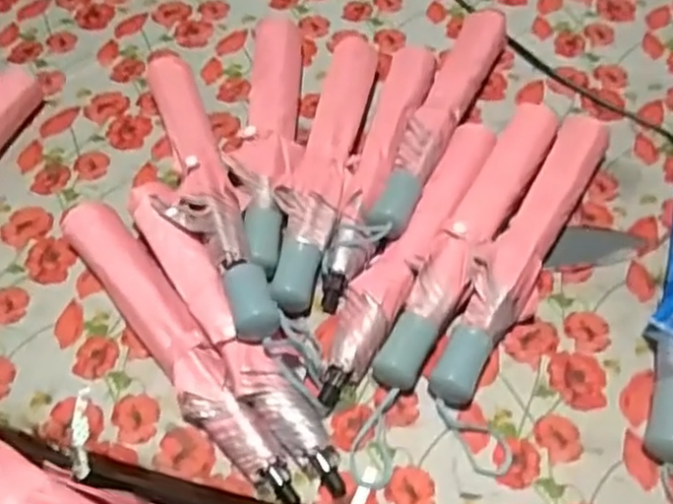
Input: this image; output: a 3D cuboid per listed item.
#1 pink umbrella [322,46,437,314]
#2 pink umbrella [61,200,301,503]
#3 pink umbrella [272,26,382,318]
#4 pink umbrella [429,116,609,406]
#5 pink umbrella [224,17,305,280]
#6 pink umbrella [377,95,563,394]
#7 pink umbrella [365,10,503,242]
[{"bbox_3d":[0.044,-0.092,0.685,0.046,0.036,0.328,13,56,11],"label":"pink umbrella"},{"bbox_3d":[-0.140,0.076,0.582,0.046,0.047,0.325,-33,60,-19],"label":"pink umbrella"},{"bbox_3d":[-0.010,-0.094,0.696,0.056,0.045,0.351,8,55,8],"label":"pink umbrella"},{"bbox_3d":[0.176,-0.008,0.633,0.056,0.046,0.339,24,59,18],"label":"pink umbrella"},{"bbox_3d":[-0.068,-0.119,0.714,0.066,0.046,0.342,3,55,5],"label":"pink umbrella"},{"bbox_3d":[0.127,-0.018,0.642,0.049,0.045,0.337,26,60,19],"label":"pink umbrella"},{"bbox_3d":[0.111,-0.144,0.714,0.045,0.055,0.339,19,58,15],"label":"pink umbrella"}]

